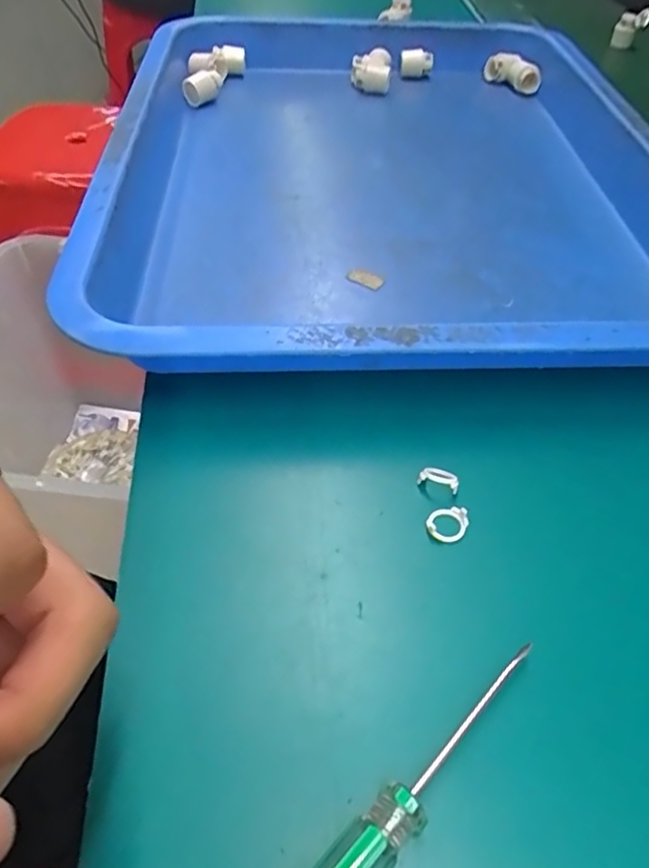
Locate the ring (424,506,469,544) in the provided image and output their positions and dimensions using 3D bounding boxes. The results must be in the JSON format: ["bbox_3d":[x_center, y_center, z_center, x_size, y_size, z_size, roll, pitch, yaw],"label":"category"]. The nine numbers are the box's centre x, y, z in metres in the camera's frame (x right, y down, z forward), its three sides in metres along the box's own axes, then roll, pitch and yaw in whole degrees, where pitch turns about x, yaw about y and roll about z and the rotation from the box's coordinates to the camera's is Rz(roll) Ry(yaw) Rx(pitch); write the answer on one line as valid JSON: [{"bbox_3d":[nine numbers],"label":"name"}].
[{"bbox_3d":[0.047,0.034,0.236,0.015,0.006,0.015,2,49,-2],"label":"ring"}]

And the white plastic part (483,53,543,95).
[{"bbox_3d":[0.167,-0.319,0.542,0.051,0.023,0.031,19,50,13],"label":"white plastic part"}]

